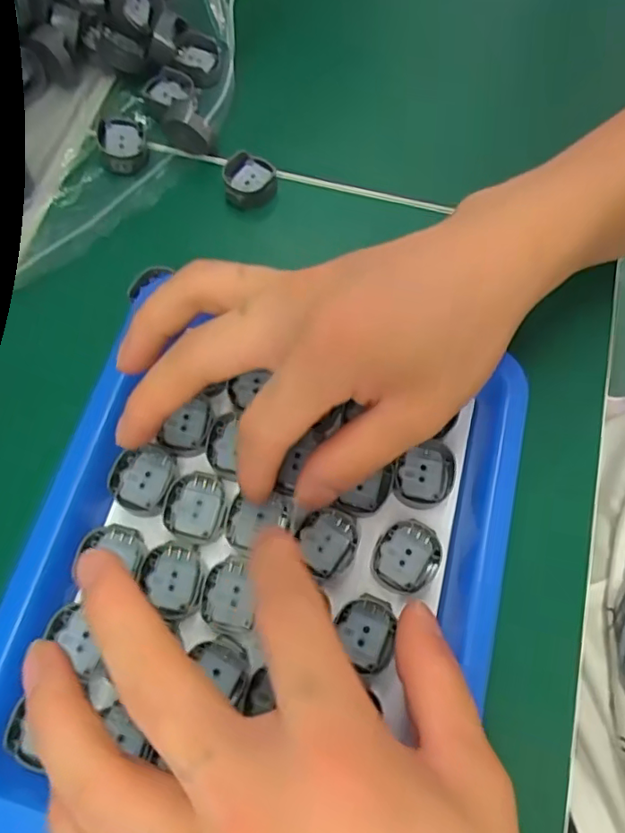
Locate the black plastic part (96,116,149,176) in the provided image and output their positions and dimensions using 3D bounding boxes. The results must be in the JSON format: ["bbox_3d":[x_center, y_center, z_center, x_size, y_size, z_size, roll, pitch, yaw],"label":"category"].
[{"bbox_3d":[-0.102,-0.146,0.305,0.023,0.011,0.031,-9,71,-1],"label":"black plastic part"}]

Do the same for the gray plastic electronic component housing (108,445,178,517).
[{"bbox_3d":[-0.071,0.026,0.239,0.026,0.004,0.028,17,73,8],"label":"gray plastic electronic component housing"}]

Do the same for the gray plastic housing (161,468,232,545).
[{"bbox_3d":[-0.048,0.037,0.235,0.025,0.004,0.028,13,72,7],"label":"gray plastic housing"}]

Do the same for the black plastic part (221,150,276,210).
[{"bbox_3d":[-0.033,-0.125,0.302,0.026,0.013,0.031,-8,71,0],"label":"black plastic part"}]

